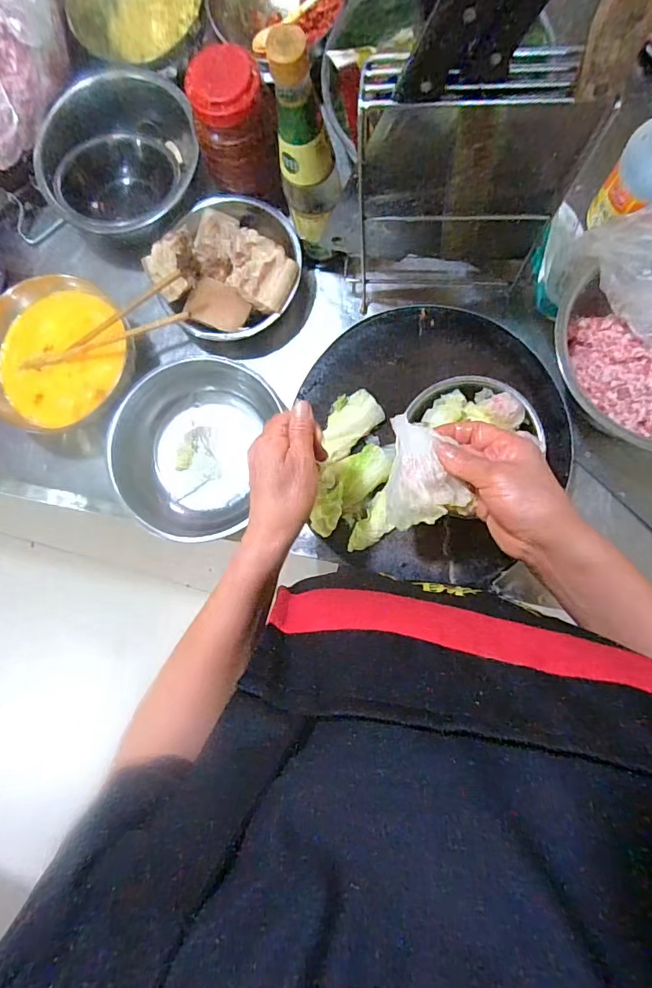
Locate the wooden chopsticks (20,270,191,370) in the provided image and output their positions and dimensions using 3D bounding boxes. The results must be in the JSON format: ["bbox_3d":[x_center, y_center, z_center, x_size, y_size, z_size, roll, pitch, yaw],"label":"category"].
[{"bbox_3d":[-0.267,-0.194,0.557,0.222,0.020,0.061,-16,84,18],"label":"wooden chopsticks"}]

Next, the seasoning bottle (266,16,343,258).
[{"bbox_3d":[-0.016,-0.319,0.467,0.057,0.236,0.058,-6,85,5],"label":"seasoning bottle"}]

